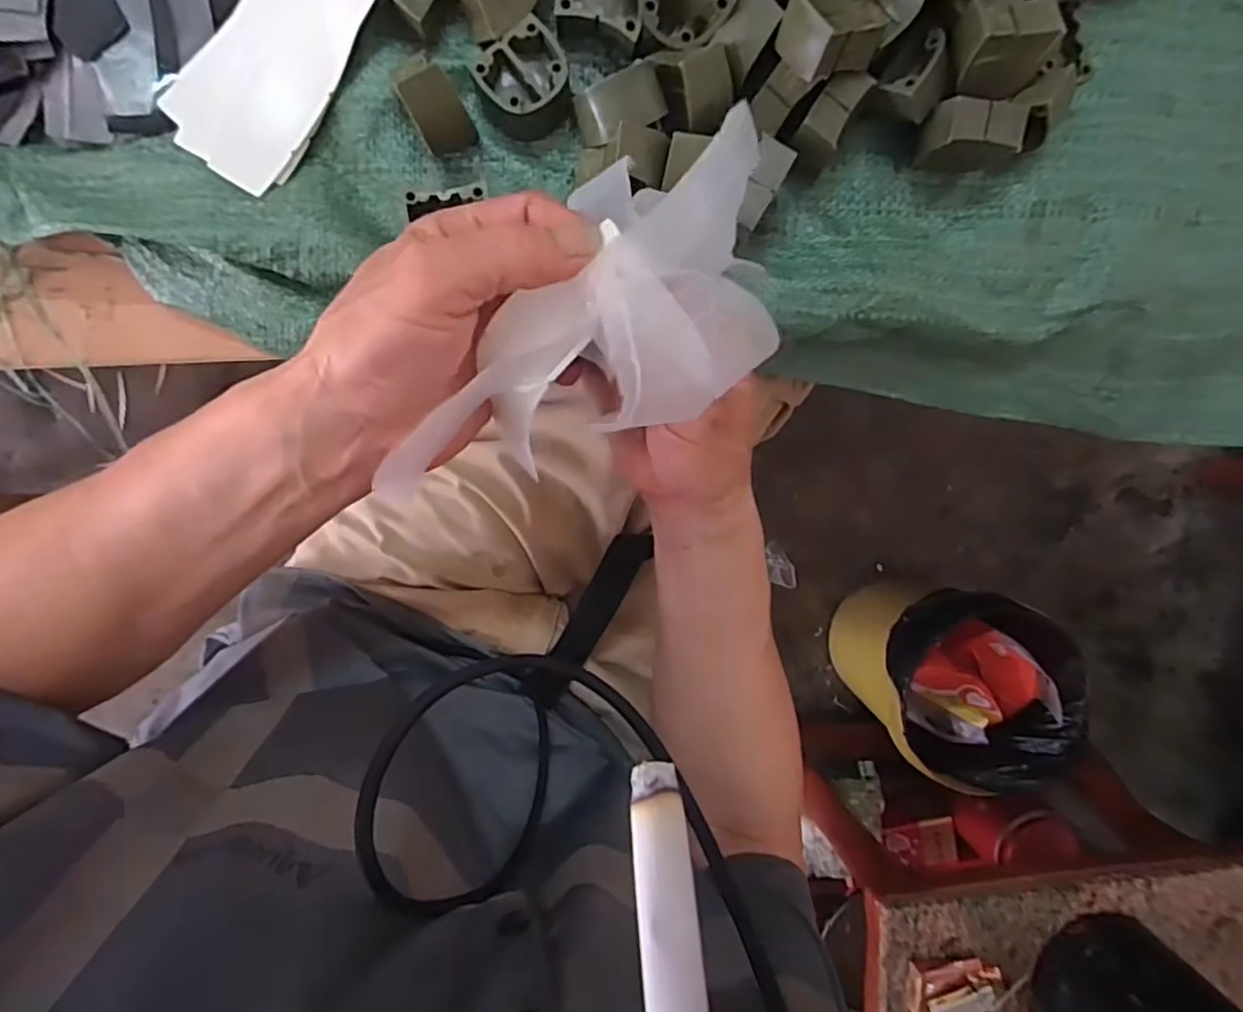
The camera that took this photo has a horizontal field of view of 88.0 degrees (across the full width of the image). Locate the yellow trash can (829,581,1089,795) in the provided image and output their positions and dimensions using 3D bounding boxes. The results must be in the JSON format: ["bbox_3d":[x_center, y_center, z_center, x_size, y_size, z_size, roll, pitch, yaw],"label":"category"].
[{"bbox_3d":[0.503,0.253,1.028,0.275,0.308,0.259,-1,97,-6],"label":"yellow trash can"}]

